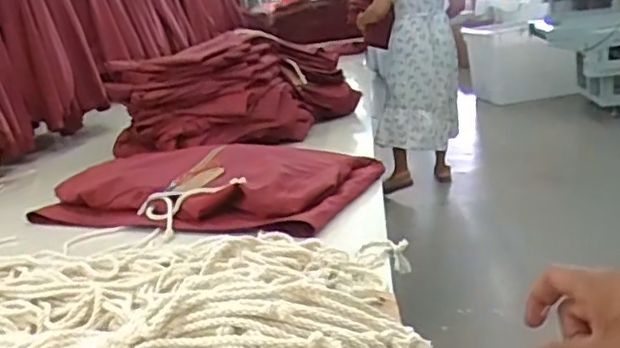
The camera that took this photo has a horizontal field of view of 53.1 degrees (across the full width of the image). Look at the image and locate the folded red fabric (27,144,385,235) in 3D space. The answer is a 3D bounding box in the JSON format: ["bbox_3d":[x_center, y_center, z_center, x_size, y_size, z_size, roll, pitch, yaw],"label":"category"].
[{"bbox_3d":[-0.194,0.011,1.168,0.589,0.069,0.313,0,17,23],"label":"folded red fabric"}]

